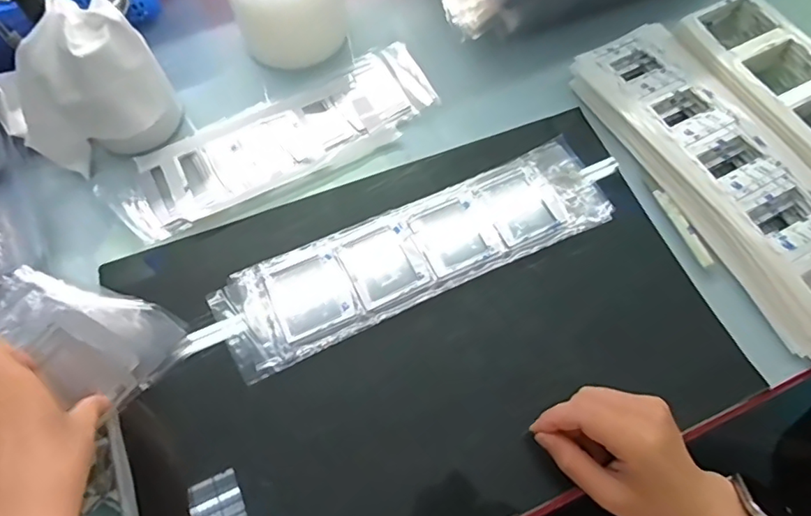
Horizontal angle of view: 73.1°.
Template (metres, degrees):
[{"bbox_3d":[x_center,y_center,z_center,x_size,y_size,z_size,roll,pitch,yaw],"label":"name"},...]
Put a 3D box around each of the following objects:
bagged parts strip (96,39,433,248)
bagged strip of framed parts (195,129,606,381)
[{"bbox_3d":[-0.119,-0.112,0.510,0.307,0.007,0.100,-28,68,-10],"label":"bagged parts strip"},{"bbox_3d":[0.010,-0.007,0.463,0.336,0.015,0.087,-24,67,-8],"label":"bagged strip of framed parts"}]

